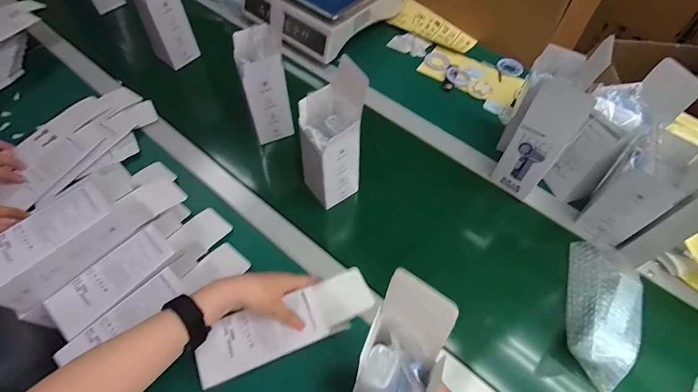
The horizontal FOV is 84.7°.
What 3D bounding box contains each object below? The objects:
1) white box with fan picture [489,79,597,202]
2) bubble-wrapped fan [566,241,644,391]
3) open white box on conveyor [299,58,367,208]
[{"bbox_3d":[0.295,-0.080,0.605,0.069,0.211,0.045,29,63,15],"label":"white box with fan picture"},{"bbox_3d":[0.376,0.157,0.553,0.093,0.064,0.215,21,61,11],"label":"bubble-wrapped fan"},{"bbox_3d":[-0.026,-0.080,0.602,0.083,0.211,0.085,-22,62,-14],"label":"open white box on conveyor"}]

